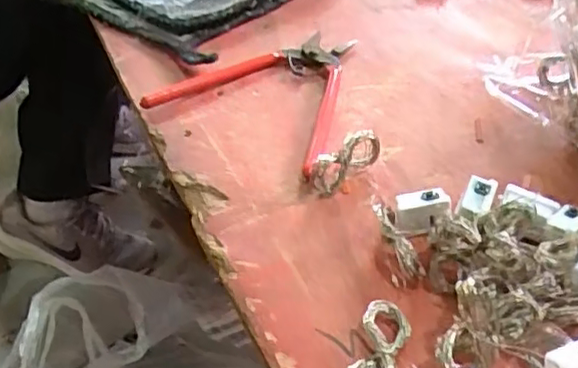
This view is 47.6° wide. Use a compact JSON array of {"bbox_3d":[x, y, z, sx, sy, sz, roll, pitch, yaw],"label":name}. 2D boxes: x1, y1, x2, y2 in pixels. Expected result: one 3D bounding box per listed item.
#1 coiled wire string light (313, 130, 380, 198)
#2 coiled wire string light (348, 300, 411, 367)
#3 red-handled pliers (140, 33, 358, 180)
[{"bbox_3d":[0.032,-0.013,0.372,0.048,0.019,0.016,-35,50,-28],"label":"coiled wire string light"},{"bbox_3d":[0.039,0.071,0.285,0.021,0.009,0.045,10,45,17],"label":"coiled wire string light"},{"bbox_3d":[-0.005,-0.069,0.437,0.123,0.015,0.131,22,49,27],"label":"red-handled pliers"}]

